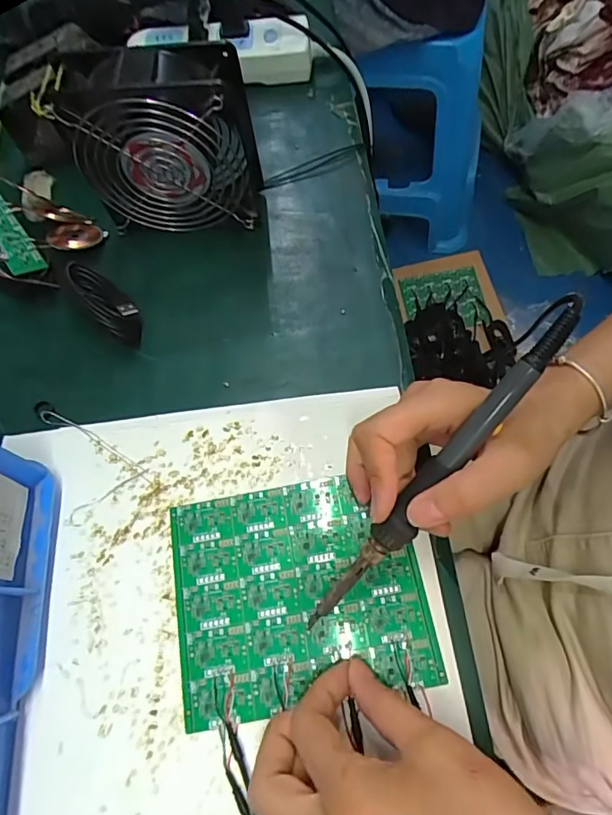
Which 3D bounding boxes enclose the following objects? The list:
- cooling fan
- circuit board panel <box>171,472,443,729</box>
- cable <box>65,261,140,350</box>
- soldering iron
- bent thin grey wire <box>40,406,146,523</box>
[{"bbox_3d":[-0.098,-0.180,0.347,0.117,0.124,0.044,-3,68,2],"label":"cooling fan"},{"bbox_3d":[-0.005,0.107,0.290,0.143,0.004,0.121,-10,68,-1],"label":"circuit board panel"},{"bbox_3d":[-0.148,-0.079,0.360,0.027,0.027,0.087,-37,71,-11],"label":"cable"},{"bbox_3d":[0.066,0.038,0.252,0.016,0.020,0.217,41,102,17],"label":"soldering iron"},{"bbox_3d":[-0.142,0.024,0.330,0.095,0.007,0.010,26,72,13],"label":"bent thin grey wire"}]

